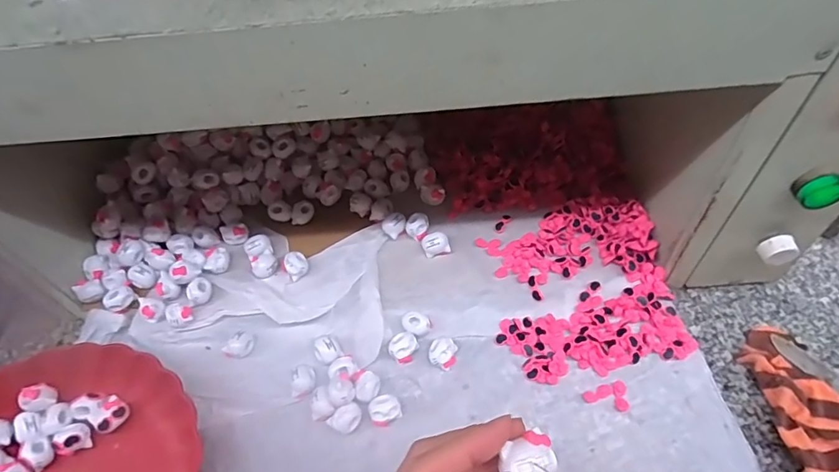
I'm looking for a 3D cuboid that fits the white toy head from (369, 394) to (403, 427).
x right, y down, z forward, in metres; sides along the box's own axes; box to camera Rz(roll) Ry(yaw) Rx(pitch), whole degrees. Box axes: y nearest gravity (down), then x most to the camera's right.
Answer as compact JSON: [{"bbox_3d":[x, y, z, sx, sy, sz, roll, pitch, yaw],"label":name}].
[{"bbox_3d":[-0.028,0.141,0.396,0.024,0.021,0.019,-20,53,-9],"label":"white toy head"}]

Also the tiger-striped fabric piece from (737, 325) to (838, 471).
[{"bbox_3d":[0.303,0.129,0.375,0.067,0.024,0.137,-5,52,2],"label":"tiger-striped fabric piece"}]

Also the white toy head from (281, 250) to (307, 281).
[{"bbox_3d":[-0.119,0.027,0.469,0.023,0.019,0.024,-3,53,4],"label":"white toy head"}]

